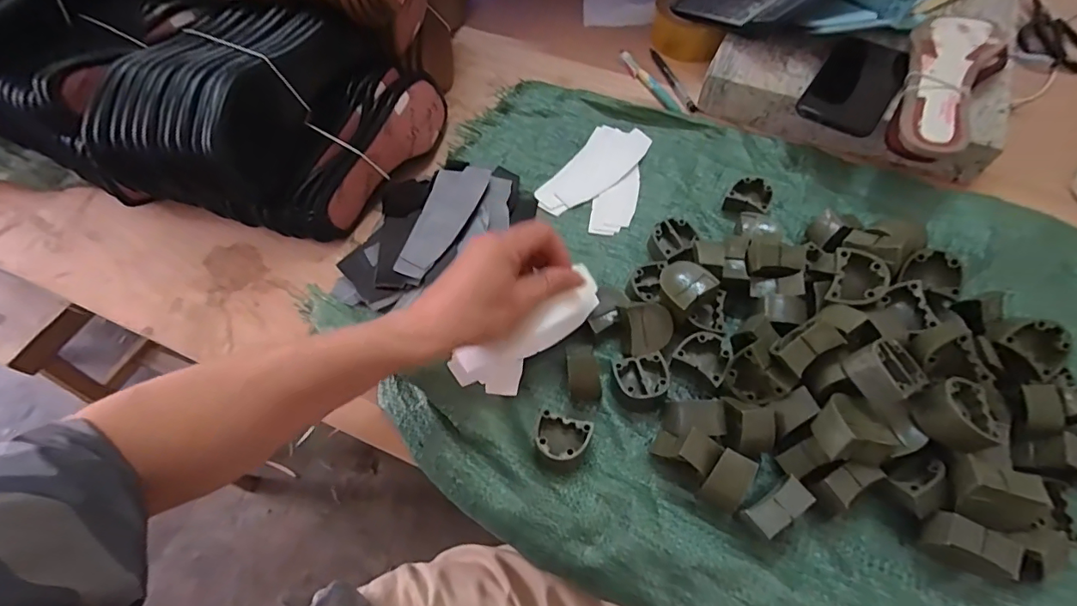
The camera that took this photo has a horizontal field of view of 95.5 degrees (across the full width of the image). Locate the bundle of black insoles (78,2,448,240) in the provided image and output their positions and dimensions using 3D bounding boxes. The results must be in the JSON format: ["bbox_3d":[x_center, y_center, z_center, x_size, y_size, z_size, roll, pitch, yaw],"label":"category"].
[{"bbox_3d":[-0.259,-0.184,0.507,0.269,0.143,0.203,2,59,4],"label":"bundle of black insoles"}]

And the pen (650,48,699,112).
[{"bbox_3d":[0.171,-0.287,0.626,0.010,0.010,0.135,-14,60,-6],"label":"pen"}]

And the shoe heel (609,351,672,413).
[{"bbox_3d":[0.085,0.066,0.412,0.046,0.025,0.044,-3,59,1],"label":"shoe heel"}]

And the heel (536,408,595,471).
[{"bbox_3d":[0.018,0.109,0.386,0.041,0.020,0.037,17,61,12],"label":"heel"}]

